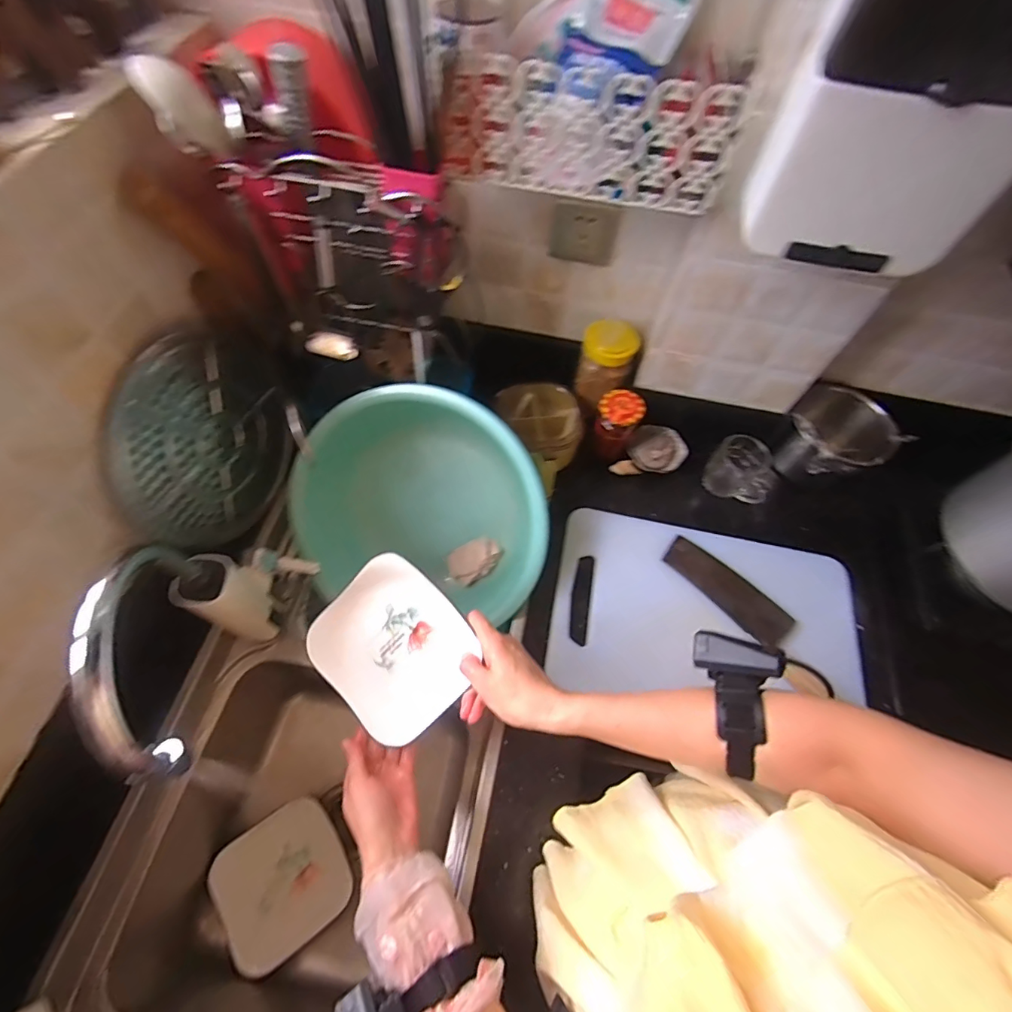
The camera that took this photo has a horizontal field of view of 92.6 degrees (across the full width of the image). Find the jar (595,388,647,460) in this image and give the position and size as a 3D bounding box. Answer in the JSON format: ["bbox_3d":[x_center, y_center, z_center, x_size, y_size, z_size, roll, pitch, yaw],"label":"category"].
[{"bbox_3d":[0.180,-0.134,0.795,0.068,0.094,0.068,1,62,-3],"label":"jar"}]

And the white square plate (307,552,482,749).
[{"bbox_3d":[-0.122,0.158,0.543,0.172,0.029,0.171,46,101,6],"label":"white square plate"}]

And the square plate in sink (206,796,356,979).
[{"bbox_3d":[-0.324,0.547,0.705,0.166,0.028,0.170,-27,78,-31],"label":"square plate in sink"}]

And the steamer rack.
[{"bbox_3d":[-0.393,-0.084,0.651,0.018,0.269,0.263,10,38,14],"label":"steamer rack"}]

